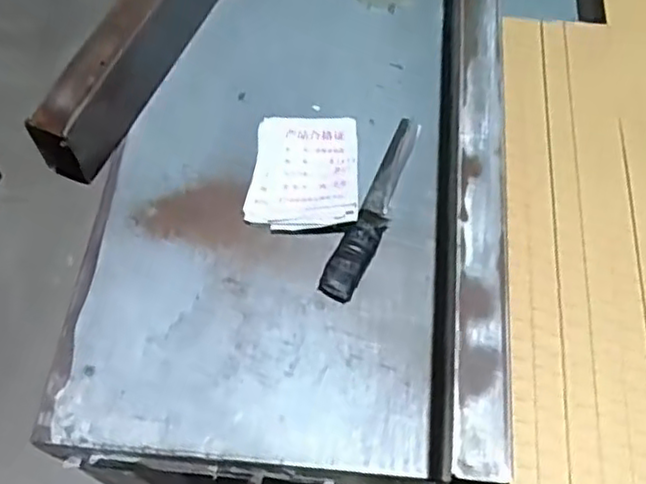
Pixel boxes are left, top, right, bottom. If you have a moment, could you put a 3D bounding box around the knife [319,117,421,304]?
[{"bbox_3d":[0.050,-0.036,0.612,0.031,0.020,0.204,21,64,12],"label":"knife"}]

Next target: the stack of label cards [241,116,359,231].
[{"bbox_3d":[-0.018,-0.068,0.631,0.099,0.011,0.121,1,62,2],"label":"stack of label cards"}]

